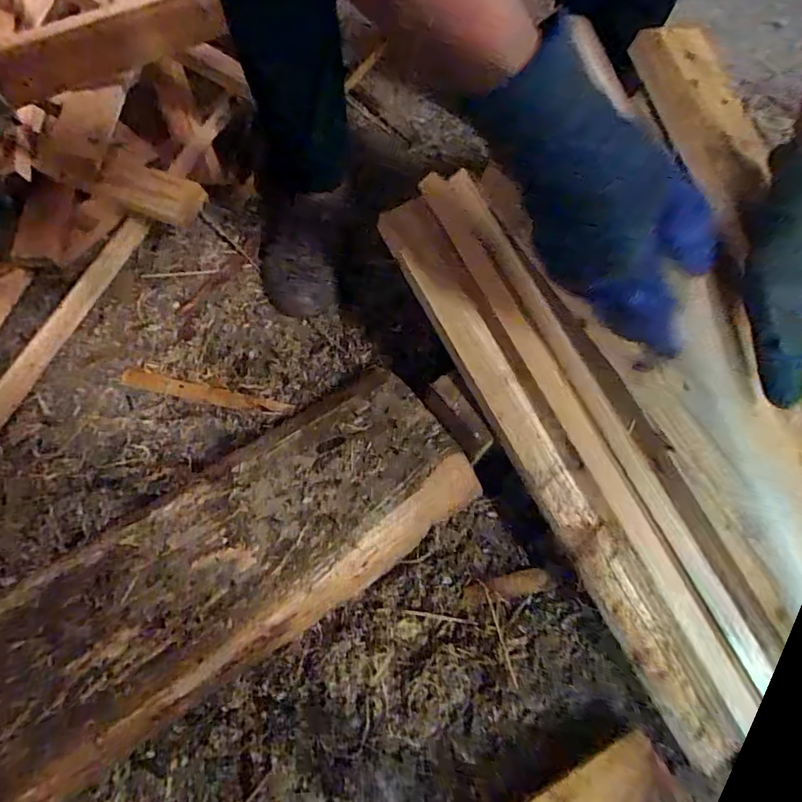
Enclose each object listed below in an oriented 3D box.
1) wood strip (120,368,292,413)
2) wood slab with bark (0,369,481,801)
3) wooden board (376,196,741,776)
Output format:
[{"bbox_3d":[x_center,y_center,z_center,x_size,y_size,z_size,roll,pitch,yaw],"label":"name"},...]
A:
[{"bbox_3d":[-0.200,-0.008,0.496,0.182,0.005,0.018,12,66,7],"label":"wood strip"},{"bbox_3d":[-0.159,0.139,0.390,0.463,0.064,0.163,-30,69,-14],"label":"wood slab with bark"},{"bbox_3d":[0.114,0.046,0.400,0.045,0.036,0.473,-27,82,-12],"label":"wooden board"}]

